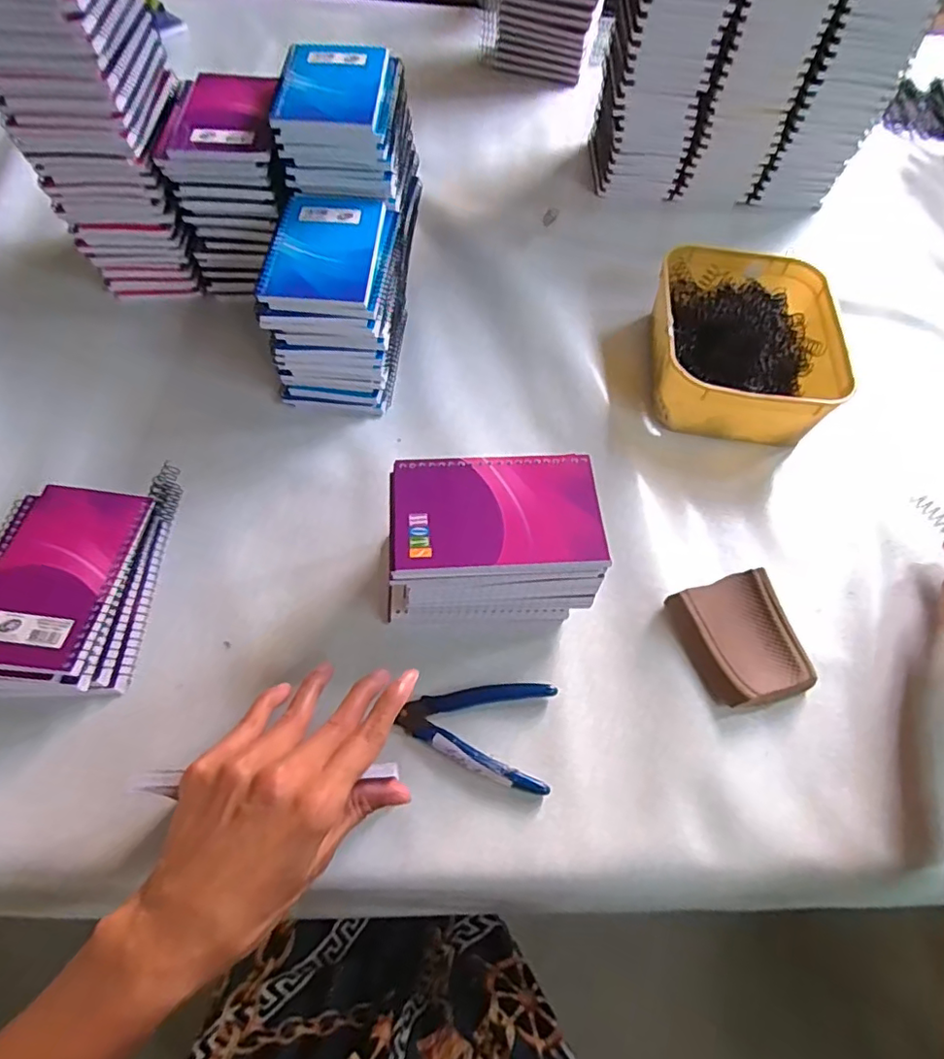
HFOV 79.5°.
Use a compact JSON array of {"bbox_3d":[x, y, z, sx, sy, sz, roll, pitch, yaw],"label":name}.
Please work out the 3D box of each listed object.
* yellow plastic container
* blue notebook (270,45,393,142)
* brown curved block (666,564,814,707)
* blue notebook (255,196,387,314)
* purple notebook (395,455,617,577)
[{"bbox_3d":[0.250,-0.176,0.530,0.161,0.056,0.204,10,59,0],"label":"yellow plastic container"},{"bbox_3d":[-0.113,-0.366,0.472,0.088,0.013,0.116,3,65,-5],"label":"blue notebook"},{"bbox_3d":[0.196,0.078,0.406,0.083,0.022,0.087,-16,62,-14],"label":"brown curved block"},{"bbox_3d":[-0.115,-0.223,0.453,0.084,0.013,0.130,3,60,-4],"label":"blue notebook"},{"bbox_3d":[0.017,-0.010,0.361,0.131,0.014,0.079,-2,60,-7],"label":"purple notebook"}]

